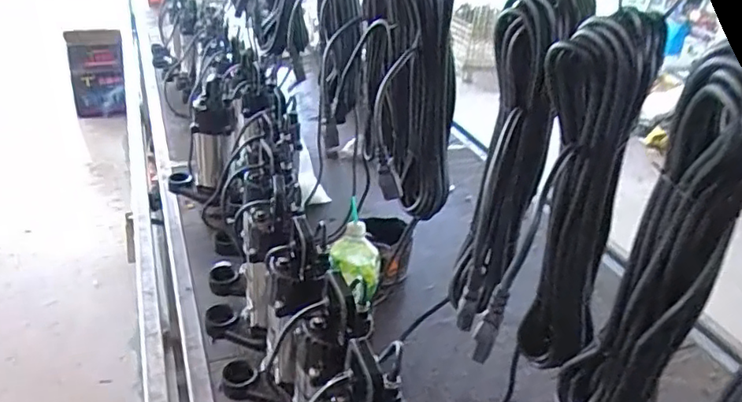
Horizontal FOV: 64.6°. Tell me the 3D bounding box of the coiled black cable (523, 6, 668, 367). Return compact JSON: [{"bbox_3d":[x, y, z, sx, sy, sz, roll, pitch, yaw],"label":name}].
[{"bbox_3d":[0.170,0.012,0.511,0.096,0.344,0.049,5,32,-5],"label":"coiled black cable"}]

